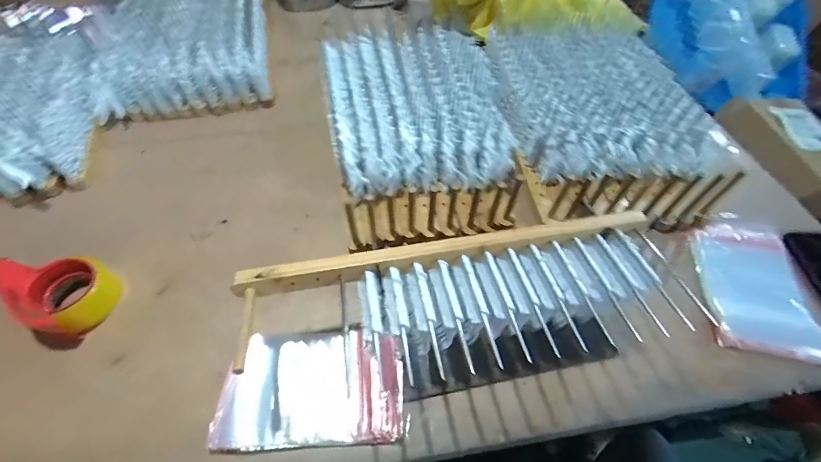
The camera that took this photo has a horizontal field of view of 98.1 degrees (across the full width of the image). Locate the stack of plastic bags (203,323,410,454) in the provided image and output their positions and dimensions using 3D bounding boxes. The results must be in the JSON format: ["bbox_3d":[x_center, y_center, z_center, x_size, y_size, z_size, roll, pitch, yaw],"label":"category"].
[{"bbox_3d":[-0.116,0.184,0.434,0.215,0.029,0.130,-4,59,0],"label":"stack of plastic bags"}]

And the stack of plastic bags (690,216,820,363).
[{"bbox_3d":[0.503,0.073,0.525,0.146,0.020,0.215,9,56,5],"label":"stack of plastic bags"}]

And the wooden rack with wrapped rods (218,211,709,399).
[{"bbox_3d":[0.062,0.099,0.443,0.488,0.141,0.135,-8,56,-7],"label":"wooden rack with wrapped rods"}]

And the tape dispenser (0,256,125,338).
[{"bbox_3d":[-0.491,0.079,0.496,0.143,0.062,0.106,22,58,13],"label":"tape dispenser"}]

